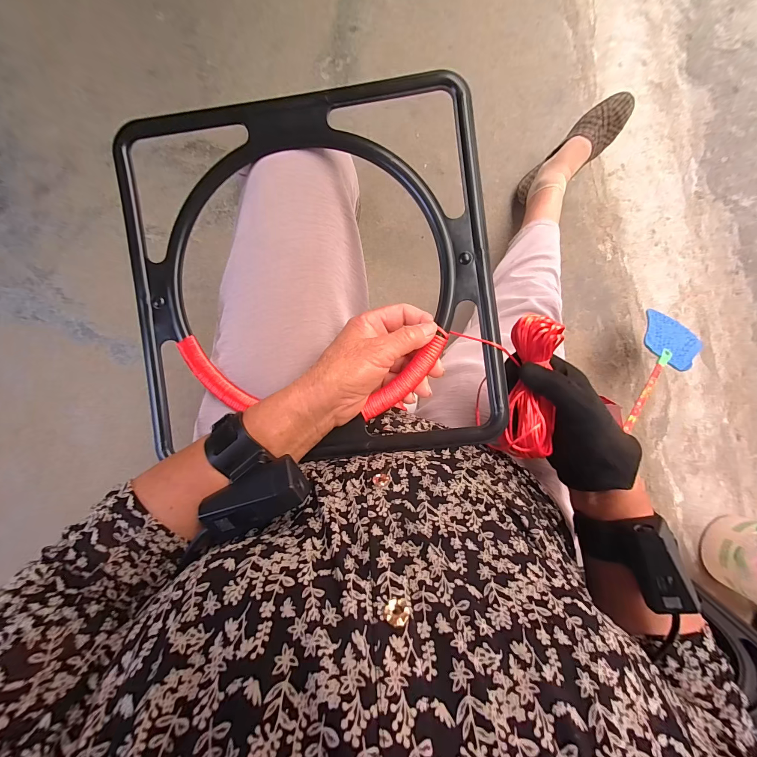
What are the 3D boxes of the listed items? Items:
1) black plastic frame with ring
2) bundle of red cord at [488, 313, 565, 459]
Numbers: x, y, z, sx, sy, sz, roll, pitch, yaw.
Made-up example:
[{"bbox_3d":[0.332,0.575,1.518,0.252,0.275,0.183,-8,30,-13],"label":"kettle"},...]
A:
[{"bbox_3d":[-0.063,-0.090,0.298,0.334,0.019,0.328,-7,91,3],"label":"black plastic frame with ring"},{"bbox_3d":[0.138,0.008,0.287,0.049,0.033,0.126,5,94,2],"label":"bundle of red cord"}]

